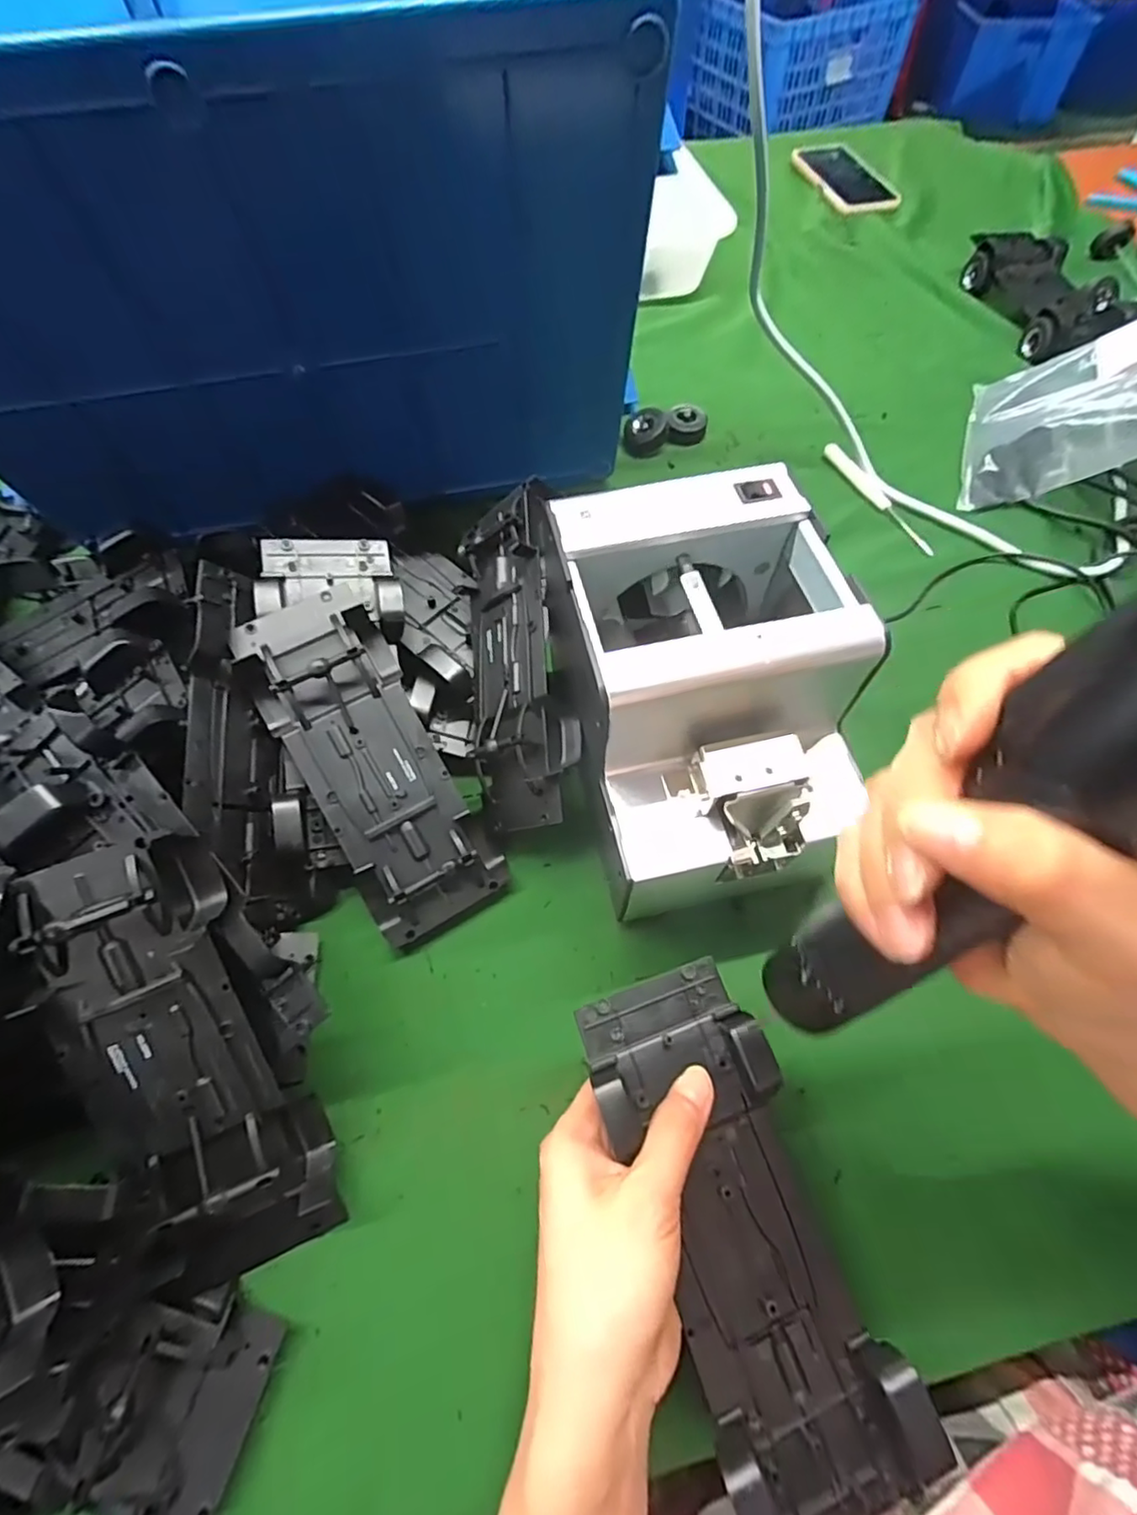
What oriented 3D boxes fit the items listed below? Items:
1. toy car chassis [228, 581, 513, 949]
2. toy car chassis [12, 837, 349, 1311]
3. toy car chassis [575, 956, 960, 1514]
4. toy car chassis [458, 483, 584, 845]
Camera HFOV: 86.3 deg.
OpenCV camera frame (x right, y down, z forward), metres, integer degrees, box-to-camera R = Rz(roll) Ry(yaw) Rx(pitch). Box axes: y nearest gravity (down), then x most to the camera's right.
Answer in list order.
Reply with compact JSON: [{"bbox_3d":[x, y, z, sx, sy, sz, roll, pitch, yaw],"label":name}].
[{"bbox_3d":[-0.110,0.003,0.340,0.078,0.041,0.198,-27,88,-13],"label":"toy car chassis"},{"bbox_3d":[-0.161,0.132,0.258,0.068,0.031,0.194,-19,97,-9],"label":"toy car chassis"},{"bbox_3d":[0.070,0.187,0.247,0.075,0.029,0.189,-18,69,-9],"label":"toy car chassis"},{"bbox_3d":[-0.033,-0.055,0.344,0.027,0.073,0.188,3,77,-43],"label":"toy car chassis"}]

